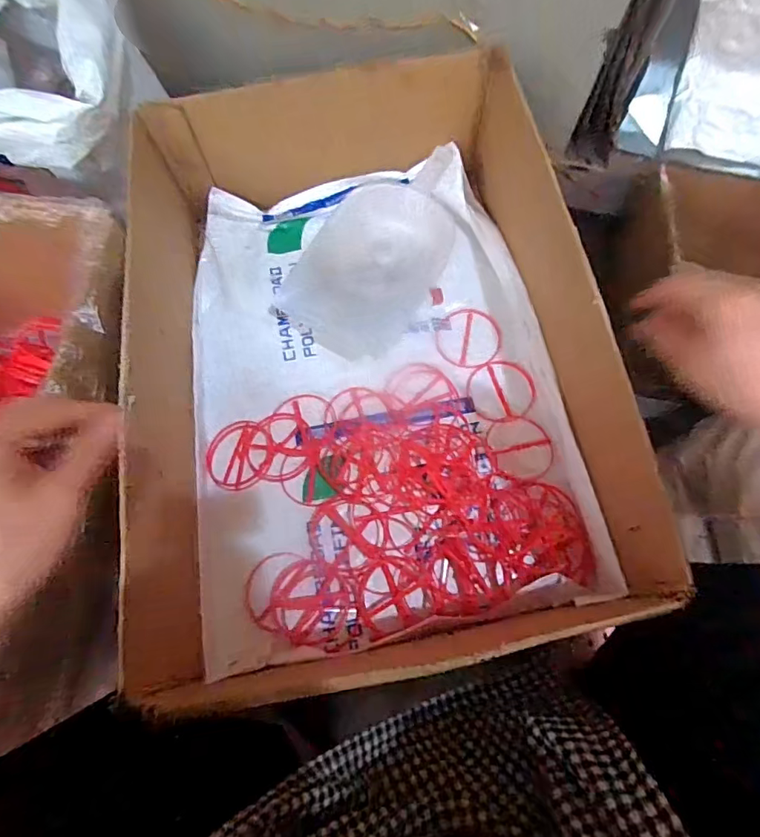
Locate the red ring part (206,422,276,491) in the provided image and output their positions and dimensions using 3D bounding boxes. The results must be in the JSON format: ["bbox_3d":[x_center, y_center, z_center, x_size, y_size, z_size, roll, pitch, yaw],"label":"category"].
[{"bbox_3d":[-0.164,0.042,0.599,0.075,0.012,0.085,2,69,-2],"label":"red ring part"}]

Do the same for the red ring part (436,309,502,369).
[{"bbox_3d":[0.113,-0.103,0.650,0.083,0.004,0.077,-1,80,8],"label":"red ring part"}]

